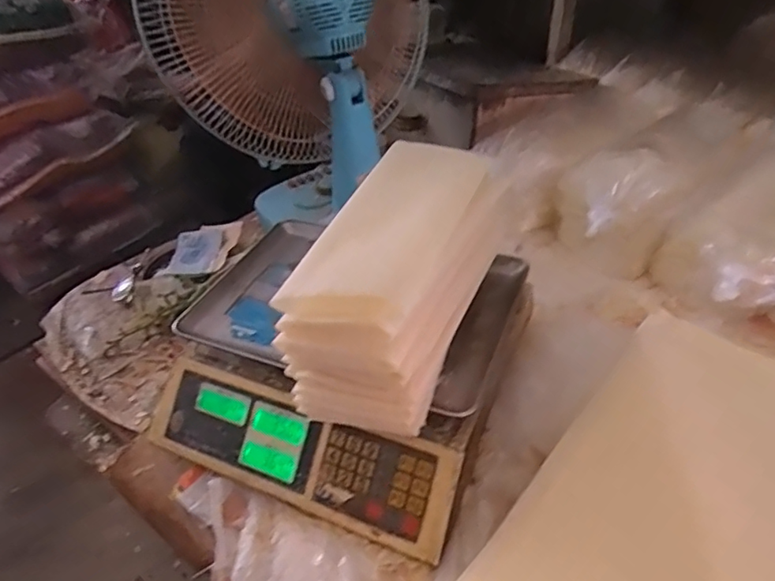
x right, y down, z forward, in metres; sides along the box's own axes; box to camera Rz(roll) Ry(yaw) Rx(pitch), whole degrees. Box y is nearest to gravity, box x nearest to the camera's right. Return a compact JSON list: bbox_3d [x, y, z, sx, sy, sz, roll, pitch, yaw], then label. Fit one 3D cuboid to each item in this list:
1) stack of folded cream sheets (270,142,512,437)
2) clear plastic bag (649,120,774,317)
[{"bbox_3d":[0.014,-0.022,0.502,0.122,0.138,0.253,15,45,20],"label":"stack of folded cream sheets"},{"bbox_3d":[0.476,-0.102,0.673,0.326,0.107,0.145,-44,52,-13],"label":"clear plastic bag"}]

